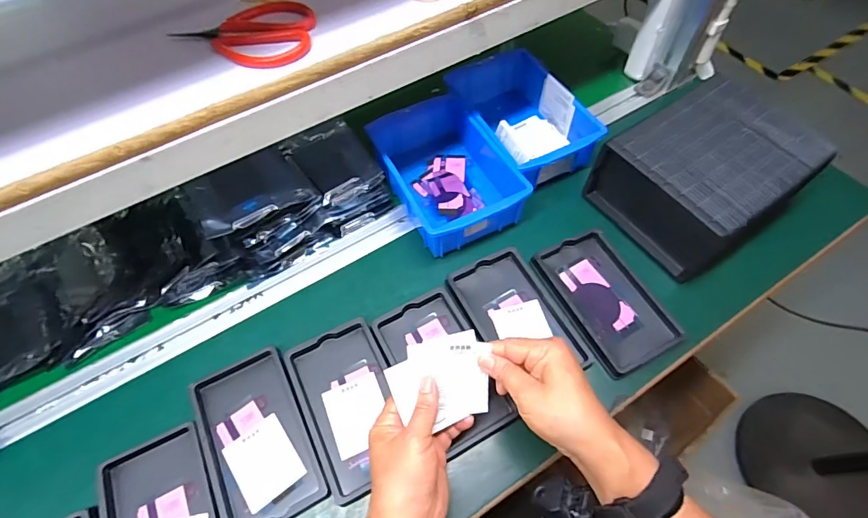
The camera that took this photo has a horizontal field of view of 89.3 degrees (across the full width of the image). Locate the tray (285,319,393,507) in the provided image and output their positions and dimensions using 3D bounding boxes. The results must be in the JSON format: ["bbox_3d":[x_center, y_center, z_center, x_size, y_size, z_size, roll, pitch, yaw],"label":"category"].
[{"bbox_3d":[-0.082,0.144,0.442,0.093,0.025,0.156,-25,61,-12],"label":"tray"}]

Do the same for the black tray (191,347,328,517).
[{"bbox_3d":[-0.173,0.175,0.429,0.092,0.022,0.158,-26,61,-12],"label":"black tray"}]

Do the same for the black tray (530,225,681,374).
[{"bbox_3d":[0.195,0.041,0.493,0.100,0.013,0.157,-23,61,-11],"label":"black tray"}]

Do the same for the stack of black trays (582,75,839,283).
[{"bbox_3d":[0.313,-0.096,0.521,0.180,0.105,0.162,-31,62,-15],"label":"stack of black trays"}]

